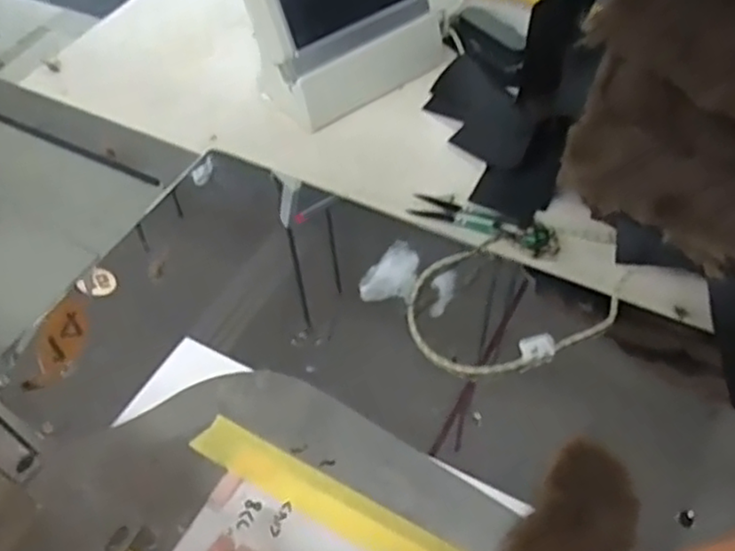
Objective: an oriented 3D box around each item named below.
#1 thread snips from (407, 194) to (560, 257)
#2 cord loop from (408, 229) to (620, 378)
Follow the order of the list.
[{"bbox_3d":[0.088,-0.043,0.516,0.113,0.011,0.029,21,55,19],"label":"thread snips"},{"bbox_3d":[0.088,0.020,0.446,0.119,0.025,0.102,-32,56,-21],"label":"cord loop"}]

